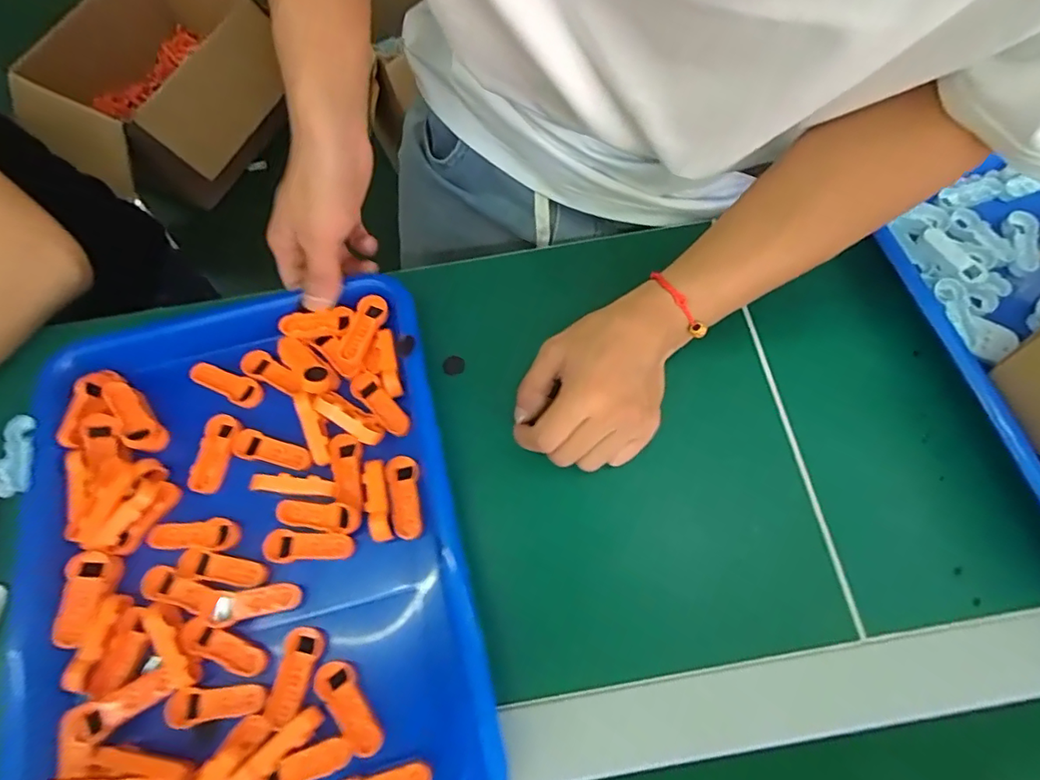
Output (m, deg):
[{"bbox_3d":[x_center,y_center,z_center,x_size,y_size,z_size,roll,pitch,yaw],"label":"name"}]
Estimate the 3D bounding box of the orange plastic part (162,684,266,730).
[{"bbox_3d":[-0.167,0.171,0.292,0.053,0.007,0.018,-8,69,-2],"label":"orange plastic part"}]

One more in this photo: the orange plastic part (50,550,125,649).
[{"bbox_3d":[-0.251,0.120,0.307,0.027,0.009,0.051,25,47,-31],"label":"orange plastic part"}]

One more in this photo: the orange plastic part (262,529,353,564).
[{"bbox_3d":[-0.129,0.094,0.324,0.053,0.010,0.018,-1,69,1],"label":"orange plastic part"}]

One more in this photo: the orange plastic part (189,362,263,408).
[{"bbox_3d":[-0.202,-0.004,0.368,0.054,0.007,0.019,23,71,10],"label":"orange plastic part"}]

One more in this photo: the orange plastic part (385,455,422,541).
[{"bbox_3d":[-0.072,0.067,0.336,0.019,0.009,0.051,-12,69,-3],"label":"orange plastic part"}]

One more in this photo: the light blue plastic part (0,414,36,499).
[{"bbox_3d":[-0.336,0.043,0.355,0.016,0.013,0.053,-7,69,-1],"label":"light blue plastic part"}]

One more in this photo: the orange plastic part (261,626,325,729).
[{"bbox_3d":[-0.127,0.159,0.296,0.021,0.004,0.049,14,70,7],"label":"orange plastic part"}]

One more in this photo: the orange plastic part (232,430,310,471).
[{"bbox_3d":[-0.160,0.041,0.349,0.052,0.011,0.018,15,70,7],"label":"orange plastic part"}]

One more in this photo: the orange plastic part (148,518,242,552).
[{"bbox_3d":[-0.201,0.088,0.327,0.056,0.011,0.020,2,69,2],"label":"orange plastic part"}]

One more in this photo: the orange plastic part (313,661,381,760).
[{"bbox_3d":[-0.092,0.171,0.290,0.019,0.007,0.051,-40,73,-13],"label":"orange plastic part"}]

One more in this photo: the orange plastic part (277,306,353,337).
[{"bbox_3d":[-0.141,-0.046,0.371,0.051,0.009,0.017,-7,69,-2],"label":"orange plastic part"}]

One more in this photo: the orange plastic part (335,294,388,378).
[{"bbox_3d":[-0.108,-0.039,0.363,0.020,0.007,0.056,18,70,8],"label":"orange plastic part"}]

